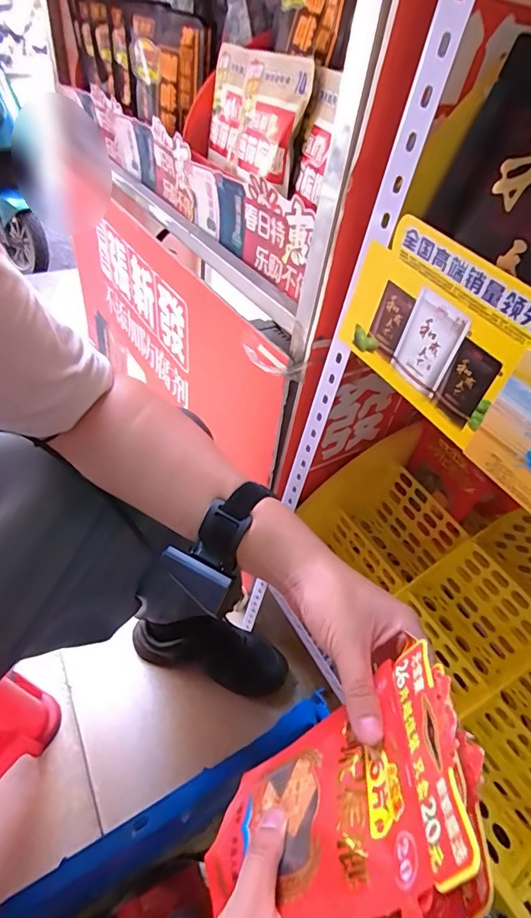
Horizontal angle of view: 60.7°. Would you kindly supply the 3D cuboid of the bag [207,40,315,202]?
[{"bbox_3d":[-0.020,-0.377,0.501,0.019,0.114,0.203,-8,42,-30],"label":"bag"}]

